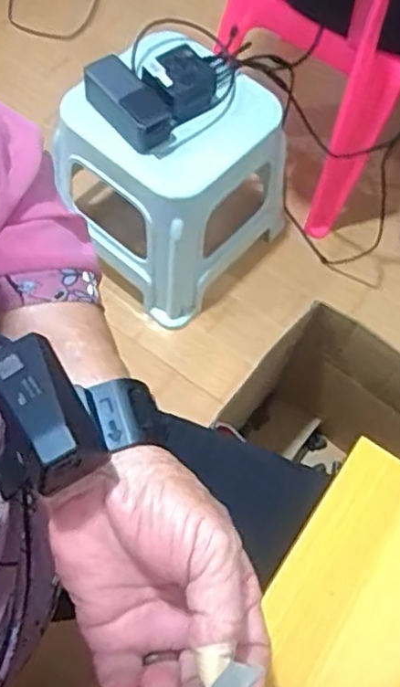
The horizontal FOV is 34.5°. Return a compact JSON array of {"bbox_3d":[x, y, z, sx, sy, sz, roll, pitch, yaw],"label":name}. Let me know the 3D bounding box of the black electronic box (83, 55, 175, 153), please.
[{"bbox_3d":[-0.094,-0.320,0.862,0.064,0.050,0.130,-41,73,-20],"label":"black electronic box"}]

